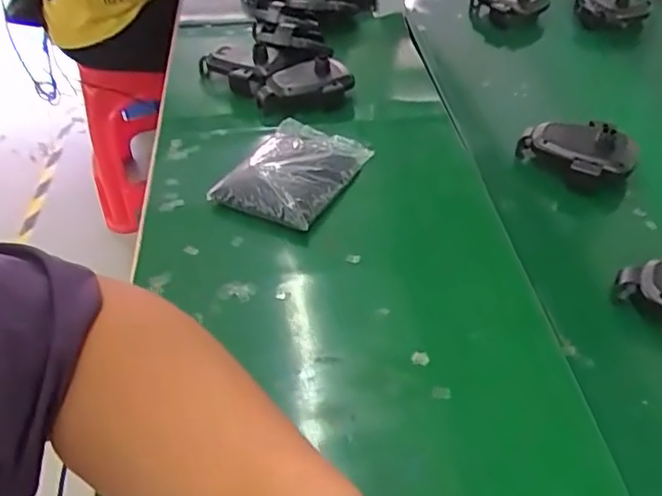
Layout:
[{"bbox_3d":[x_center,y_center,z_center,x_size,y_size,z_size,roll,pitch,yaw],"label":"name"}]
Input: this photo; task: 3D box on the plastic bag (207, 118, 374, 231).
[{"bbox_3d":[-0.037,-0.082,0.593,0.104,0.025,0.145,18,48,19],"label":"plastic bag"}]

